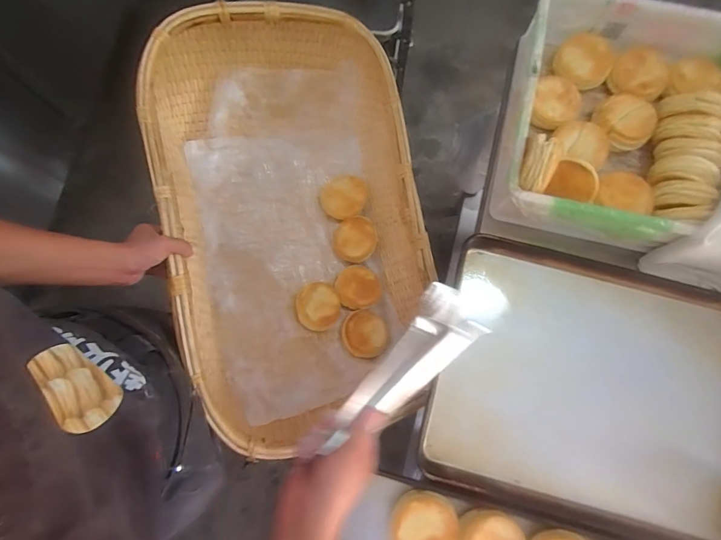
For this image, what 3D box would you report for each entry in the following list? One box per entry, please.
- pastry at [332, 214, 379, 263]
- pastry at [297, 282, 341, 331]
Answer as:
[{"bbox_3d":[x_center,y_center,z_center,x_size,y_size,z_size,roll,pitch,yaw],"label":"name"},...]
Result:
[{"bbox_3d":[-0.013,-0.068,0.932,0.098,0.031,0.101,0,77,0],"label":"pastry"},{"bbox_3d":[-0.090,0.078,0.874,0.088,0.041,0.100,-15,78,-3],"label":"pastry"}]

